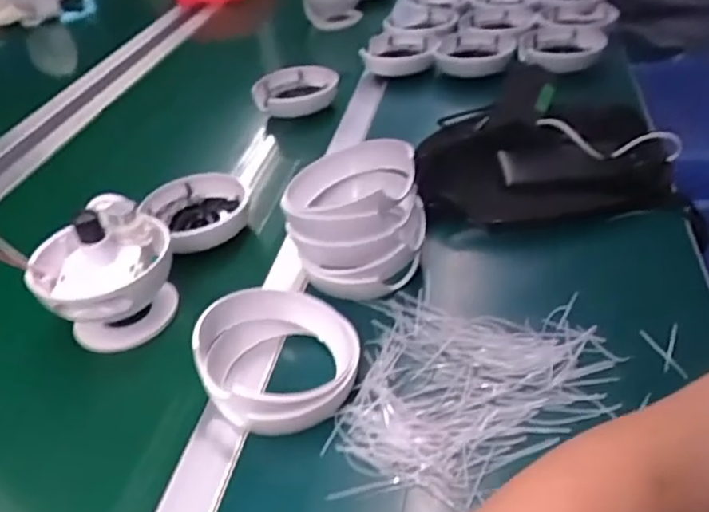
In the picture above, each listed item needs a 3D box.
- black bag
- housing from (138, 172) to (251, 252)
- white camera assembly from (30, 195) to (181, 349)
[{"bbox_3d":[0.205,-0.124,0.706,0.290,0.054,0.236,-7,36,0],"label":"black bag"},{"bbox_3d":[-0.162,-0.049,0.685,0.111,0.033,0.111,-26,40,-24],"label":"housing"},{"bbox_3d":[-0.218,0.017,0.565,0.113,0.111,0.101,-22,39,-20],"label":"white camera assembly"}]

